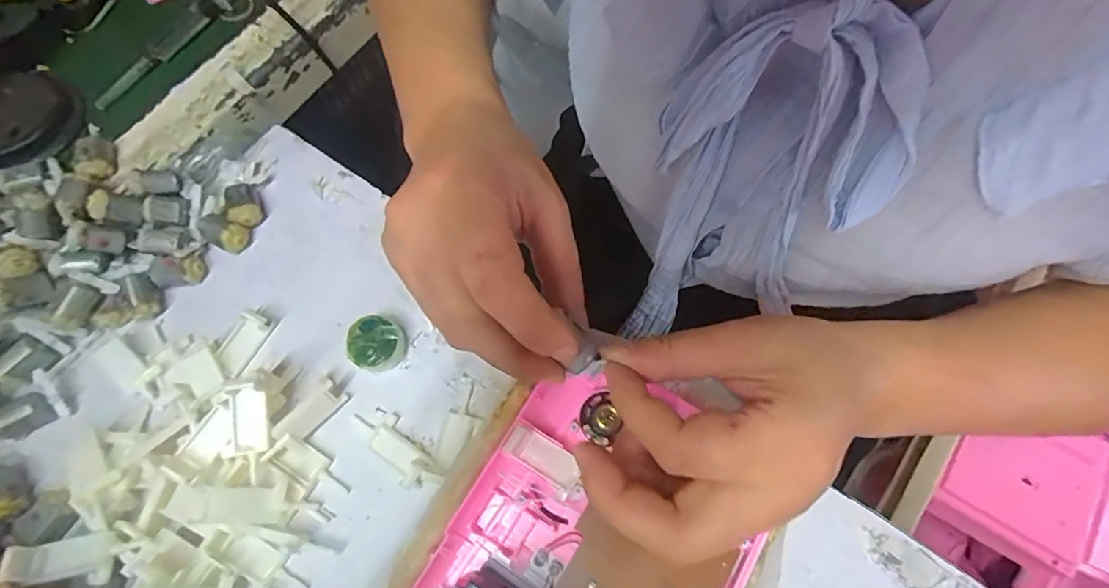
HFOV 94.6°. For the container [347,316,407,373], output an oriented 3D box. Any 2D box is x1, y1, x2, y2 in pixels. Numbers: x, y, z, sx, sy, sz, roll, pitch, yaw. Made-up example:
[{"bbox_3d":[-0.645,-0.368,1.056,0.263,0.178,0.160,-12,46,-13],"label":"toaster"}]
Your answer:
[{"bbox_3d":[-0.110,0.031,0.317,0.033,0.018,0.033,0,69,0],"label":"container"}]

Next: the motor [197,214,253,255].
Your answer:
[{"bbox_3d":[-0.221,-0.042,0.343,0.029,0.023,0.020,27,71,10],"label":"motor"}]

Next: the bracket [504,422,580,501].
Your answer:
[{"bbox_3d":[-0.006,0.084,0.264,0.040,0.010,0.019,33,72,11],"label":"bracket"}]

